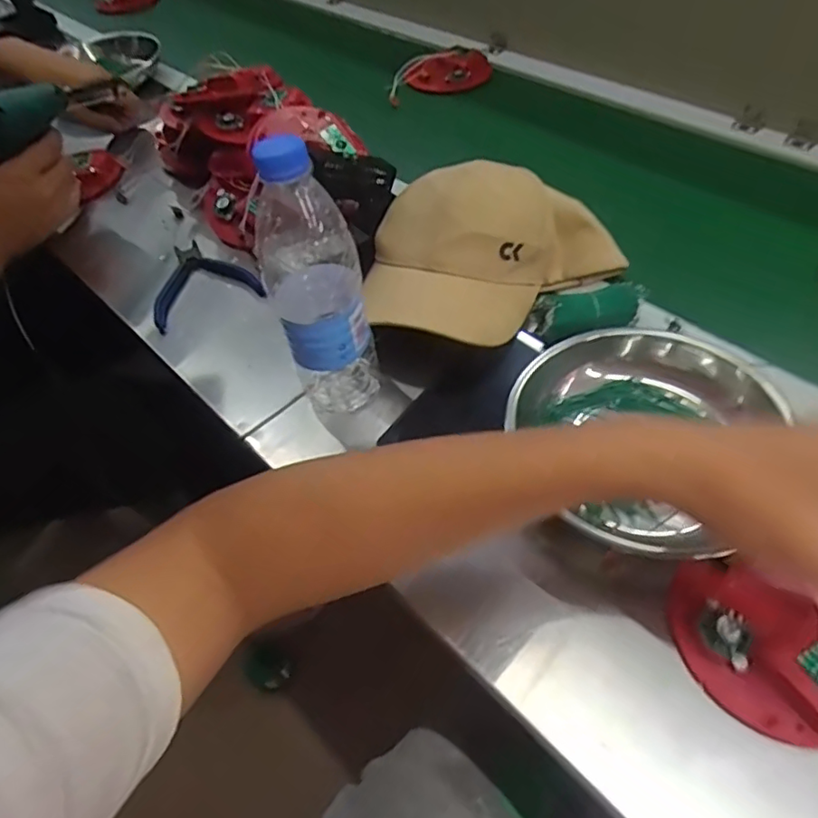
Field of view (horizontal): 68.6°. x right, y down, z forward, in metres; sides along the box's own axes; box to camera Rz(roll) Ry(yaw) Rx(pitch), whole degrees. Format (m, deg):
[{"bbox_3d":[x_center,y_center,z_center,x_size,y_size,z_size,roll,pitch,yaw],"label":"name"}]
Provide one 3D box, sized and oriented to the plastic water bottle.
[{"bbox_3d":[-0.065,-0.080,0.433,0.064,0.212,0.057,-15,52,-6],"label":"plastic water bottle"}]

